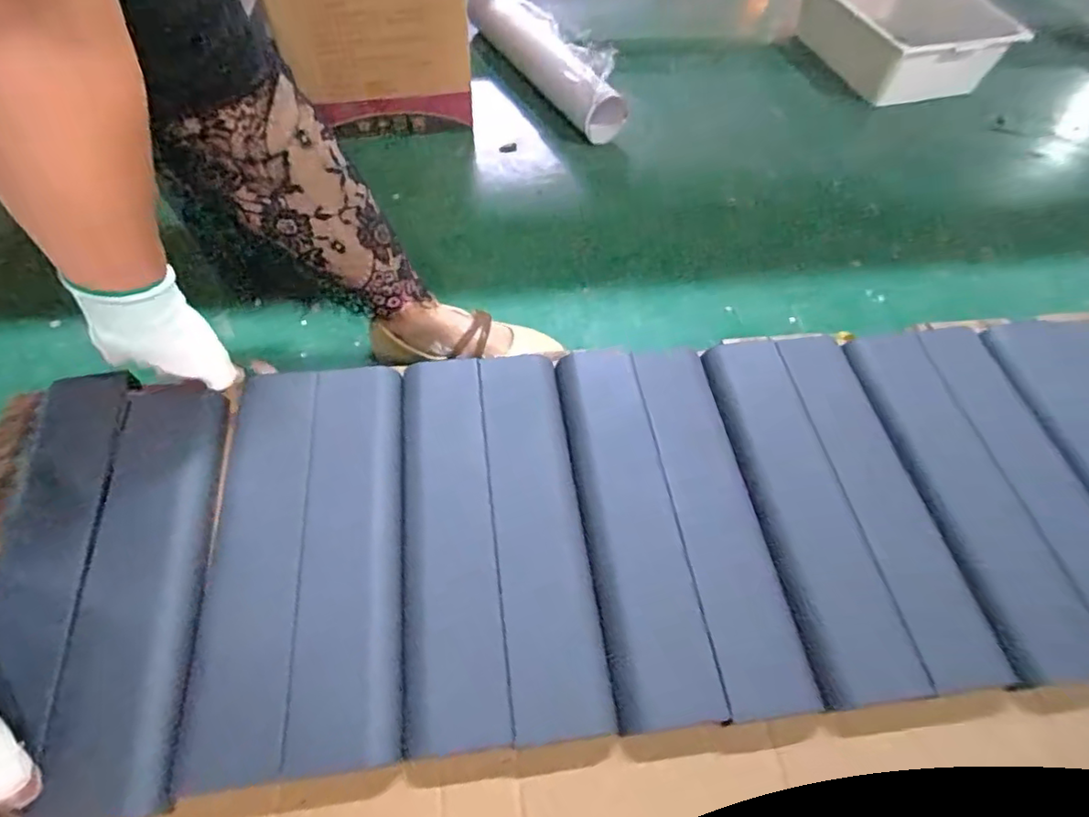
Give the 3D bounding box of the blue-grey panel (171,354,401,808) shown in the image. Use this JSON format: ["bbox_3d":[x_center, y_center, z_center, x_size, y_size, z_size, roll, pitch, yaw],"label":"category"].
[{"bbox_3d":[-0.189,0.101,0.456,0.147,0.019,0.319,-7,57,-4],"label":"blue-grey panel"}]

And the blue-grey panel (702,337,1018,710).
[{"bbox_3d":[0.244,0.064,0.500,0.135,0.030,0.331,-6,57,-3],"label":"blue-grey panel"}]

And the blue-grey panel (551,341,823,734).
[{"bbox_3d":[0.101,0.080,0.484,0.140,0.016,0.320,-6,57,-3],"label":"blue-grey panel"}]

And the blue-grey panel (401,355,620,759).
[{"bbox_3d":[-0.042,0.089,0.471,0.143,0.009,0.319,-7,57,-4],"label":"blue-grey panel"}]

